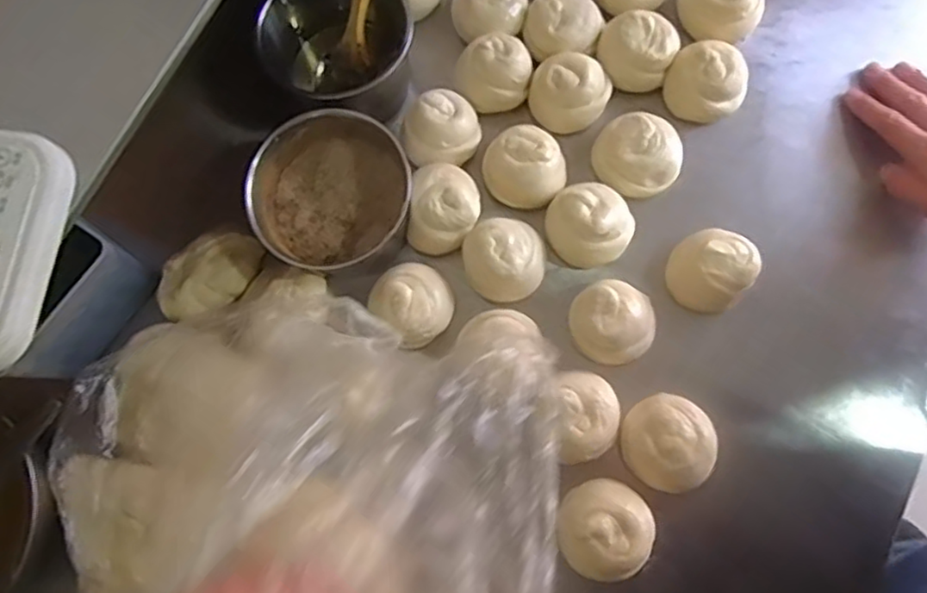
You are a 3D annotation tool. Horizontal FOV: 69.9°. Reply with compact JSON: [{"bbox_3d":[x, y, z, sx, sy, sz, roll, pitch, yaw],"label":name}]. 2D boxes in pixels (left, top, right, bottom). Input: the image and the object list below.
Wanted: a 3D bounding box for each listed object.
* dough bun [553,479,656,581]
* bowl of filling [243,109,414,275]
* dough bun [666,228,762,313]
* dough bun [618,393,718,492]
[{"bbox_3d":[0.110,0.181,0.515,0.068,0.035,0.072,-1,76,3],"label":"dough bun"},{"bbox_3d":[-0.115,-0.084,0.574,0.128,0.090,0.120,-1,76,3],"label":"bowl of filling"},{"bbox_3d":[0.206,-0.023,0.554,0.063,0.037,0.065,-1,76,3],"label":"dough bun"},{"bbox_3d":[0.163,0.116,0.530,0.071,0.037,0.070,-1,76,3],"label":"dough bun"}]

